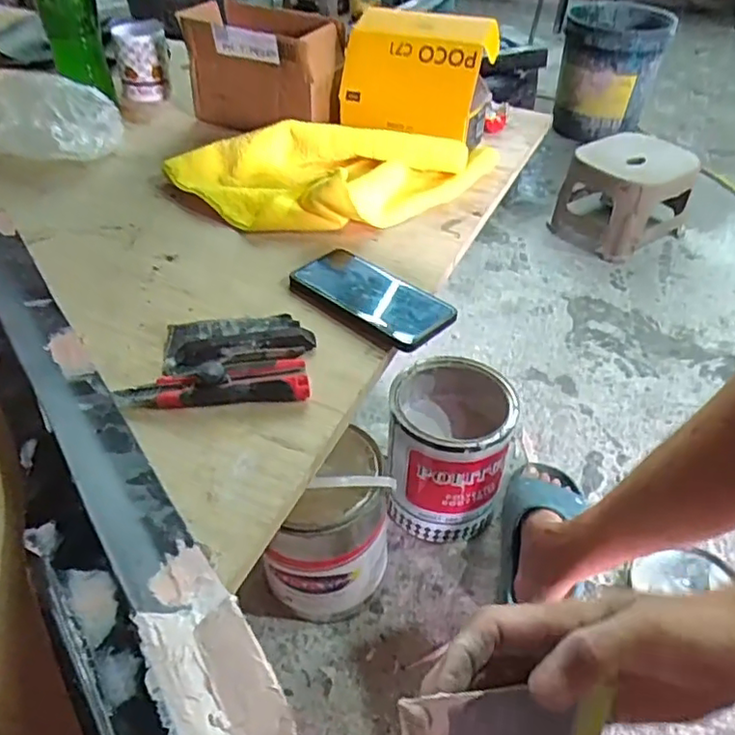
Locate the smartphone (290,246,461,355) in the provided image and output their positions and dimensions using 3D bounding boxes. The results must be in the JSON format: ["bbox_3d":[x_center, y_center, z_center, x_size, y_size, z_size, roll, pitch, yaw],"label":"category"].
[{"bbox_3d":[0.003,-0.073,0.617,0.171,0.014,0.076,33,51,30],"label":"smartphone"}]

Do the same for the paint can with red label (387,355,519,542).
[{"bbox_3d":[0.110,0.117,0.878,0.153,0.210,0.164,0,43,0],"label":"paint can with red label"}]

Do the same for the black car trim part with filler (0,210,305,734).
[{"bbox_3d":[-0.209,0.055,0.443,0.091,0.048,0.729,-25,48,-25],"label":"black car trim part with filler"}]

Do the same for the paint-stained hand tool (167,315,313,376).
[{"bbox_3d":[-0.117,-0.027,0.568,0.129,0.013,0.064,-6,43,-7],"label":"paint-stained hand tool"}]

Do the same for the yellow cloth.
[{"bbox_3d":[-0.032,-0.244,0.777,0.426,0.061,0.201,-3,43,-3],"label":"yellow cloth"}]

